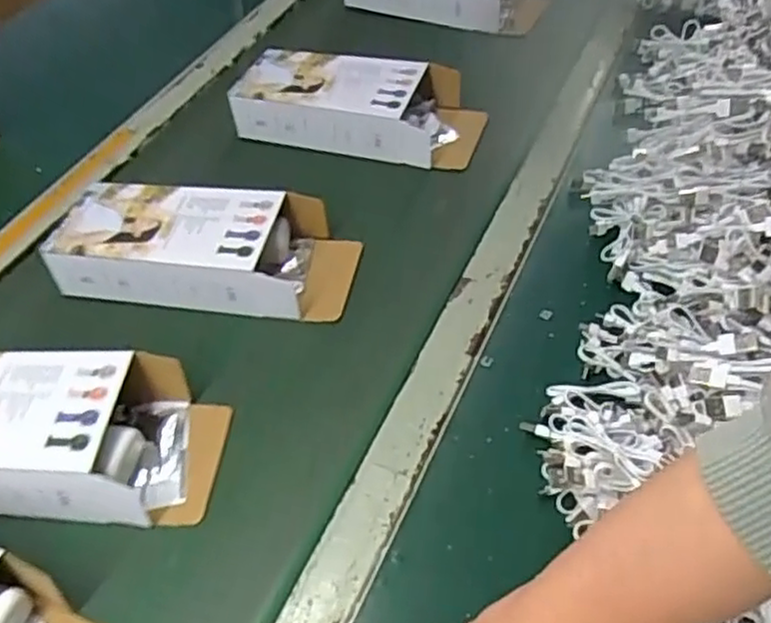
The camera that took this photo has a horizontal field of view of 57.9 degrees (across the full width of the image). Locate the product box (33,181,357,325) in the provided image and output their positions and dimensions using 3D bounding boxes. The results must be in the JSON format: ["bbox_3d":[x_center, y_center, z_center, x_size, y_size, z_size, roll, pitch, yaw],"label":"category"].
[{"bbox_3d":[-0.156,-0.057,0.613,0.253,0.057,0.102,6,51,10],"label":"product box"}]

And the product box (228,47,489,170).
[{"bbox_3d":[-0.029,-0.223,0.733,0.249,0.054,0.101,13,52,15],"label":"product box"}]

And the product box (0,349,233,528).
[{"bbox_3d":[-0.249,0.085,0.500,0.250,0.054,0.106,1,50,5],"label":"product box"}]

